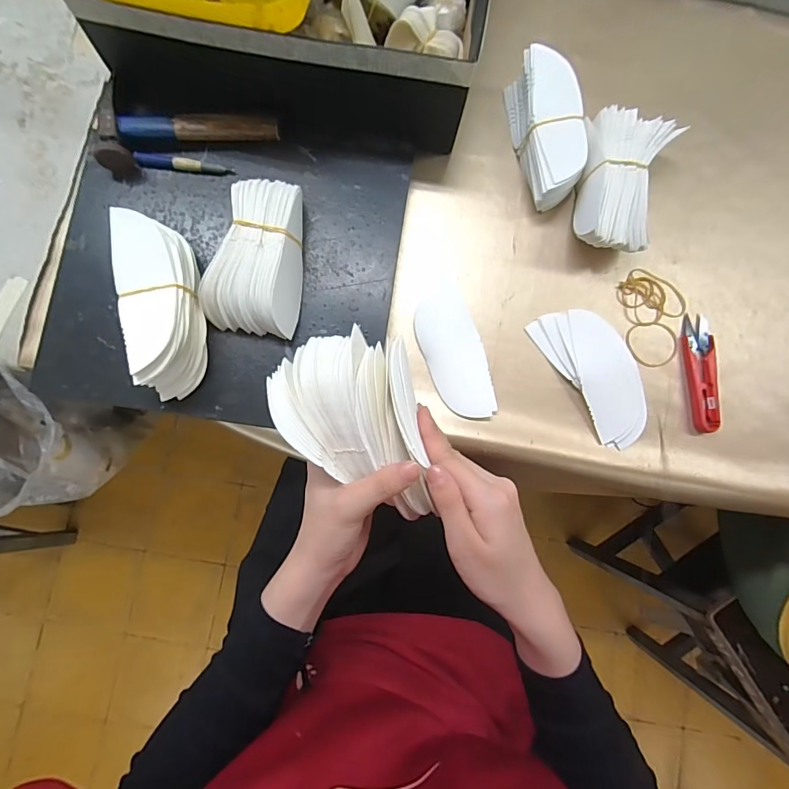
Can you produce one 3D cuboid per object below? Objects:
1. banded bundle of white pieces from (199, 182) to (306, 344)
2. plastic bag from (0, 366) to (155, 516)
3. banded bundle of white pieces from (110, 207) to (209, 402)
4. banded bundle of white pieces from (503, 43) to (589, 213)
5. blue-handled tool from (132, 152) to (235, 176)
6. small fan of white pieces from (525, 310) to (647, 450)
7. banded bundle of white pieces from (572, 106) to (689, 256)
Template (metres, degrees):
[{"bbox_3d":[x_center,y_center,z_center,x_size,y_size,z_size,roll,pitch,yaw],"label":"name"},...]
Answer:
[{"bbox_3d":[-0.119,-0.119,0.390,0.075,0.051,0.125,10,84,-2],"label":"banded bundle of white pieces"},{"bbox_3d":[-0.444,0.055,0.551,0.132,0.243,0.161,5,84,-2],"label":"plastic bag"},{"bbox_3d":[-0.194,-0.072,0.374,0.056,0.057,0.141,-10,85,-4],"label":"banded bundle of white pieces"},{"bbox_3d":[0.154,-0.260,0.439,0.054,0.054,0.136,-11,85,-4],"label":"banded bundle of white pieces"},{"bbox_3d":[-0.197,-0.217,0.416,0.087,0.012,0.014,9,84,-2],"label":"blue-handled tool"},{"bbox_3d":[0.202,-0.024,0.438,0.070,0.011,0.144,-31,87,-5],"label":"small fan of white pieces"},{"bbox_3d":[0.221,-0.205,0.436,0.076,0.053,0.140,7,84,-2],"label":"banded bundle of white pieces"}]

